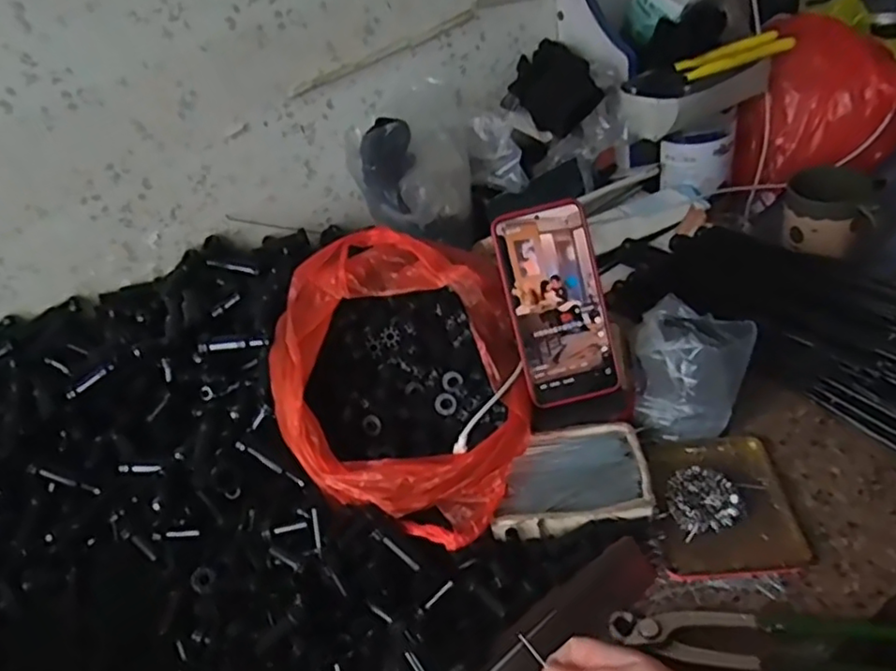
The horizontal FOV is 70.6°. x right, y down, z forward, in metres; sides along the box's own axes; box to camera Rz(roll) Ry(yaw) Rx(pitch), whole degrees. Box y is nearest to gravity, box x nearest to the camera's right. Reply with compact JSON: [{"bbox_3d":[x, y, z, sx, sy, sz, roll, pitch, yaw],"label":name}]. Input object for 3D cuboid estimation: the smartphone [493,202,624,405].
[{"bbox_3d":[0.091,-0.025,0.525,0.076,0.163,0.011,-14,6,3],"label":"smartphone"}]

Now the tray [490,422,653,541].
[{"bbox_3d":[0.097,0.117,0.515,0.124,0.027,0.086,-13,41,2],"label":"tray"}]

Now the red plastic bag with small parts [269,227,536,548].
[{"bbox_3d":[-0.042,0.036,0.545,0.207,0.126,0.259,-9,41,-5],"label":"red plastic bag with small parts"}]

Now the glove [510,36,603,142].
[{"bbox_3d":[0.131,-0.314,0.793,0.087,0.022,0.159,-39,47,20],"label":"glove"}]

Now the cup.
[{"bbox_3d":[0.435,-0.151,0.725,0.098,0.085,0.084,15,48,30],"label":"cup"}]

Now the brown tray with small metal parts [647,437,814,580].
[{"bbox_3d":[0.214,0.126,0.496,0.097,0.013,0.124,-7,41,8],"label":"brown tray with small metal parts"}]

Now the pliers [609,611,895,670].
[{"bbox_3d":[0.209,0.201,0.409,0.196,0.024,0.042,-1,42,15],"label":"pliers"}]

